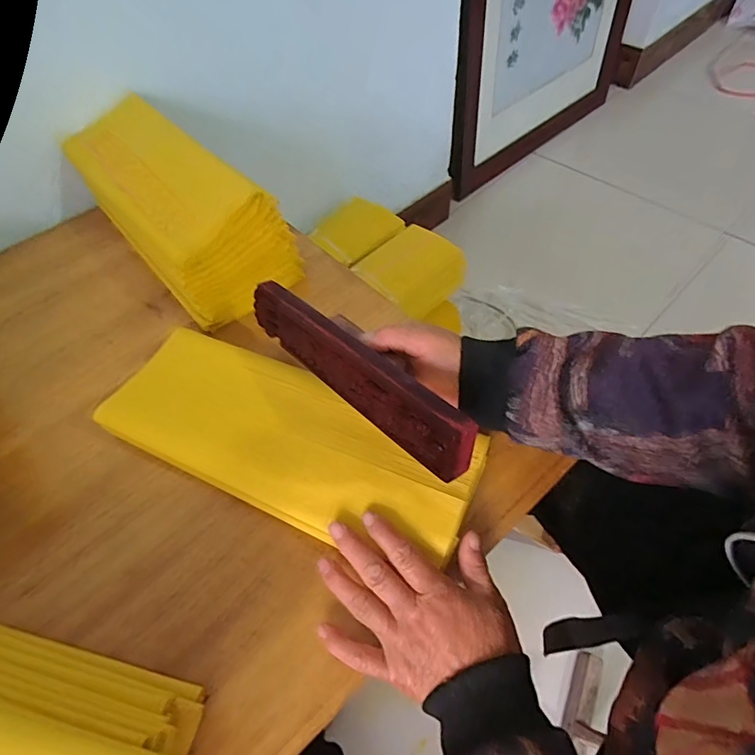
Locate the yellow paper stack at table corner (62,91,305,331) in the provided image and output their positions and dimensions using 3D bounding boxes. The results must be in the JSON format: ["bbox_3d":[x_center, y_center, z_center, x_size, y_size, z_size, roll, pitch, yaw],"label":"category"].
[{"bbox_3d":[-0.241,-0.205,0.550,0.133,0.104,0.318,-40,63,-21],"label":"yellow paper stack at table corner"}]

